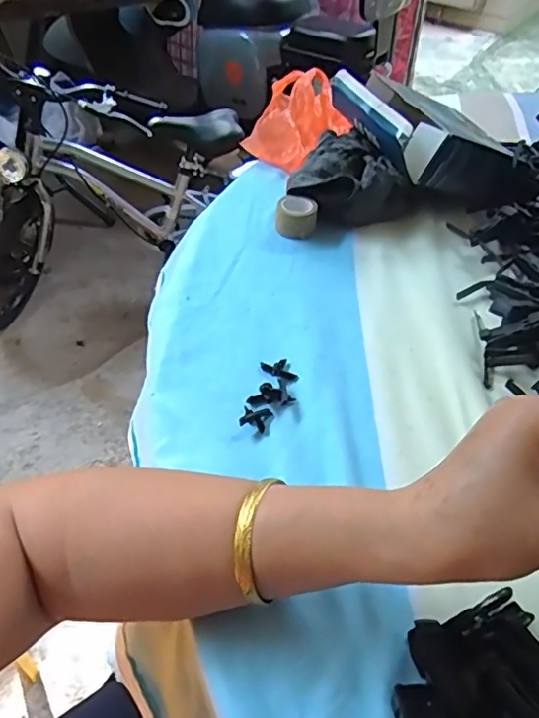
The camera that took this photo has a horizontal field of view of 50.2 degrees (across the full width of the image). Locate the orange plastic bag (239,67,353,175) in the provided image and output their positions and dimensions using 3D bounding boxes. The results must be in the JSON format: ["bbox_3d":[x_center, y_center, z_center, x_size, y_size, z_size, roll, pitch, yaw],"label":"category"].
[{"bbox_3d":[0.034,-0.269,0.643,0.107,0.058,0.141,20,47,15],"label":"orange plastic bag"}]

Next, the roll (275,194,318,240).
[{"bbox_3d":[0.025,-0.132,0.526,0.035,0.025,0.035,6,45,2],"label":"roll"}]

